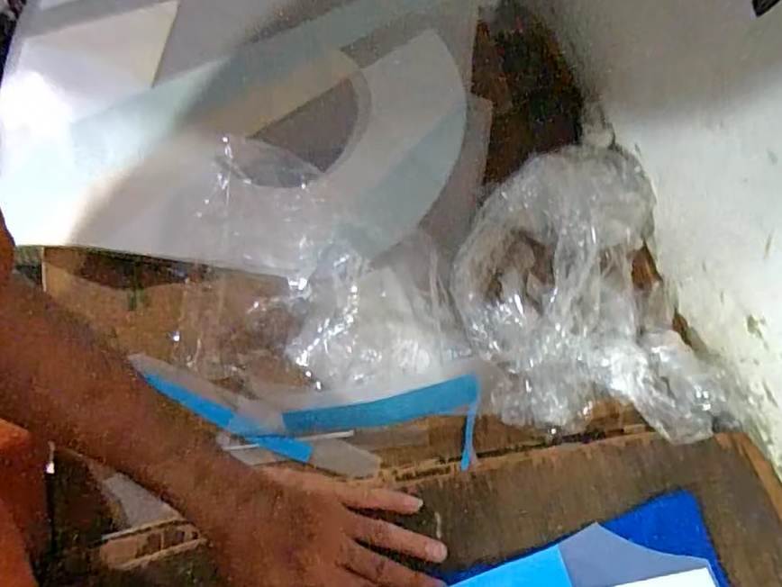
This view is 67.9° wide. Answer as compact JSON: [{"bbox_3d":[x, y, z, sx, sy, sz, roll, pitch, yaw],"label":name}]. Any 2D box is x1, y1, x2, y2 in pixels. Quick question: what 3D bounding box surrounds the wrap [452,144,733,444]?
[{"bbox_3d":[0.160,-0.008,0.506,0.202,0.091,0.263,-10,65,-4],"label":"wrap"}]

